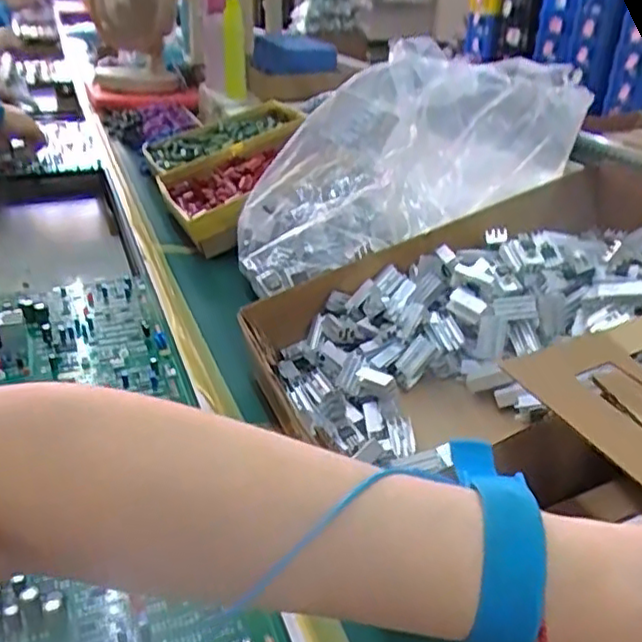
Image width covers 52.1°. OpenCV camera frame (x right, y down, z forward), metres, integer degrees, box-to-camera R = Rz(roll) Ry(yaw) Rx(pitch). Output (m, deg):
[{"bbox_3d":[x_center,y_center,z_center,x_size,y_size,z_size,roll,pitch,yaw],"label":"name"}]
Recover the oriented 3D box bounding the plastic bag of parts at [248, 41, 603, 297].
[{"bbox_3d":[0.068,-0.157,0.626,0.342,0.155,0.123,-25,18,4],"label":"plastic bag of parts"}]

